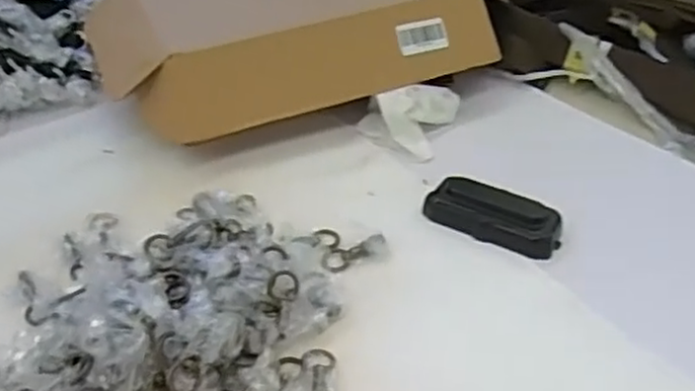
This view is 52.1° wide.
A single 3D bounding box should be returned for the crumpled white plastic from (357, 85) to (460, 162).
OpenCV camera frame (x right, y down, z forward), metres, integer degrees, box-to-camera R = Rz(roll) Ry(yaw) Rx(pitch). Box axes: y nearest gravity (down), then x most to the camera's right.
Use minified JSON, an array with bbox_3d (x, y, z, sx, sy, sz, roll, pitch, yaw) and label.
[{"bbox_3d":[0.056,-0.082,0.686,0.083,0.037,0.091,14,40,18],"label":"crumpled white plastic"}]

